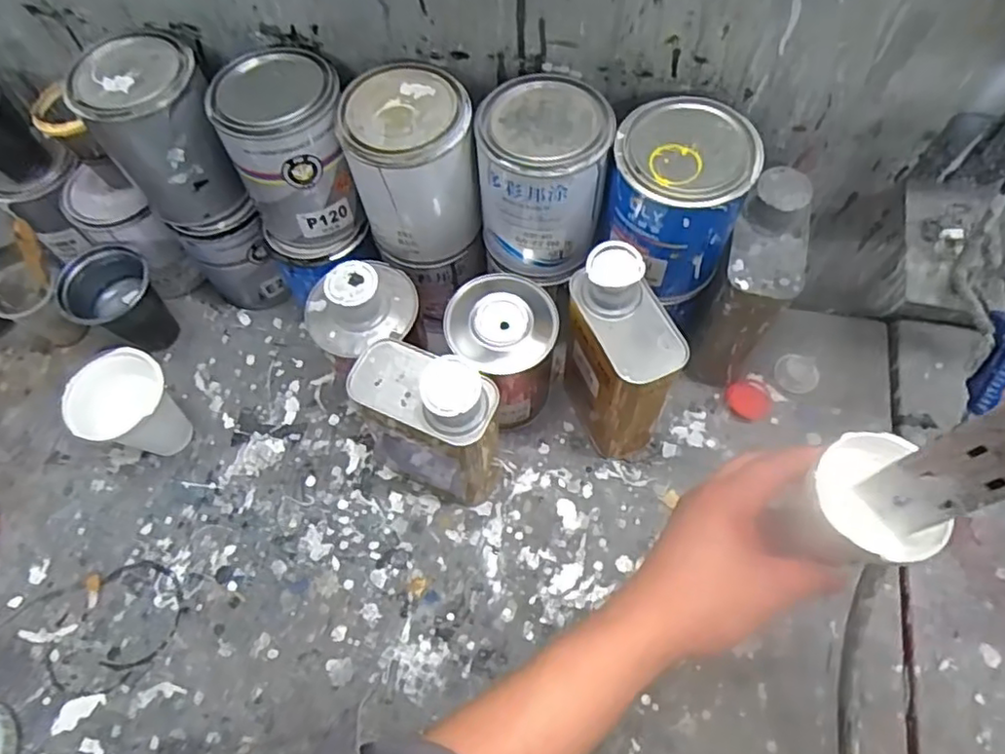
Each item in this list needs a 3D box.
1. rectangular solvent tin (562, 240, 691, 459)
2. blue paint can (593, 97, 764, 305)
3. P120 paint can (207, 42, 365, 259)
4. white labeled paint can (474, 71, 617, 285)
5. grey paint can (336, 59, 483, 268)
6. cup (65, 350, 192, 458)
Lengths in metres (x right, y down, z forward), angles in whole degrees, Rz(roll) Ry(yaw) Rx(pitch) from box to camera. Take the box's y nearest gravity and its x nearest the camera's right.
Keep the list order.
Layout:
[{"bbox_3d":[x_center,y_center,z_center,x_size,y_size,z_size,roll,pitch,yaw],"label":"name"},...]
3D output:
[{"bbox_3d":[0.104,-0.012,0.579,0.061,0.214,0.105,-23,65,-9],"label":"rectangular solvent tin"},{"bbox_3d":[0.140,-0.140,0.536,0.105,0.135,0.099,-1,63,1],"label":"blue paint can"},{"bbox_3d":[-0.183,-0.194,0.575,0.109,0.147,0.101,-1,63,1],"label":"P120 paint can"},{"bbox_3d":[0.036,-0.166,0.544,0.101,0.128,0.103,-1,63,1],"label":"white labeled paint can"},{"bbox_3d":[-0.078,-0.182,0.566,0.099,0.133,0.103,-1,63,1],"label":"grey paint can"},{"bbox_3d":[-0.351,0.038,0.626,0.083,0.119,0.089,31,68,16],"label":"cup"}]

